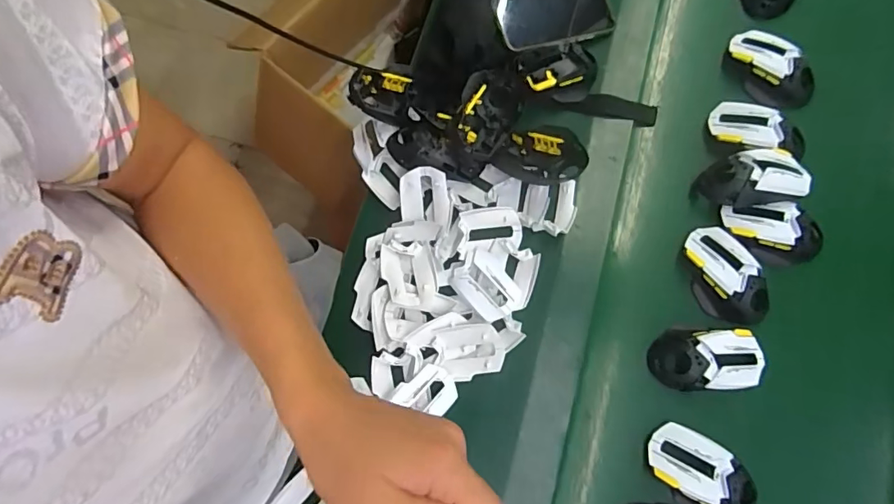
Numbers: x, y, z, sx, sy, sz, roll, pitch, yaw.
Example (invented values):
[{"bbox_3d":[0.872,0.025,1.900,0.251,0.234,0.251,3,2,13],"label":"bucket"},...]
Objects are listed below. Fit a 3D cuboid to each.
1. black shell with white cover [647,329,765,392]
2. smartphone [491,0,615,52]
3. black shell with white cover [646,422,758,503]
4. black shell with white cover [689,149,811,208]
[{"bbox_3d":[0.290,0.120,0.571,0.119,0.033,0.064,-1,77,-2],"label":"black shell with white cover"},{"bbox_3d":[0.143,-0.307,0.667,0.163,0.012,0.087,-15,81,-13],"label":"smartphone"},{"bbox_3d":[0.269,0.232,0.544,0.116,0.040,0.067,34,78,6],"label":"black shell with white cover"},{"bbox_3d":[0.361,-0.085,0.615,0.121,0.060,0.066,-3,77,-3],"label":"black shell with white cover"}]

